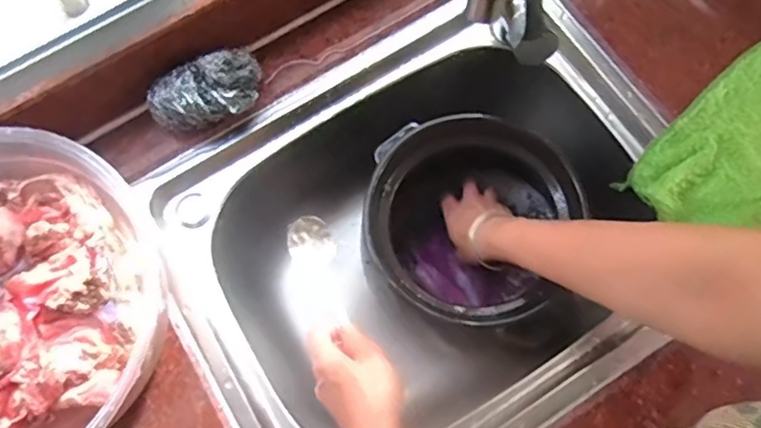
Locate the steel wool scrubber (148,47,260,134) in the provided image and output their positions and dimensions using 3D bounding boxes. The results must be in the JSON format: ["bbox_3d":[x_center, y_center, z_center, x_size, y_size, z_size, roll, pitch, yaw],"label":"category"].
[{"bbox_3d":[-0.167,-0.116,0.556,0.108,0.063,0.055,-29,74,-7],"label":"steel wool scrubber"}]

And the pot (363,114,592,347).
[{"bbox_3d":[0.090,0.020,0.623,0.189,0.174,0.202,-1,73,2],"label":"pot"}]

